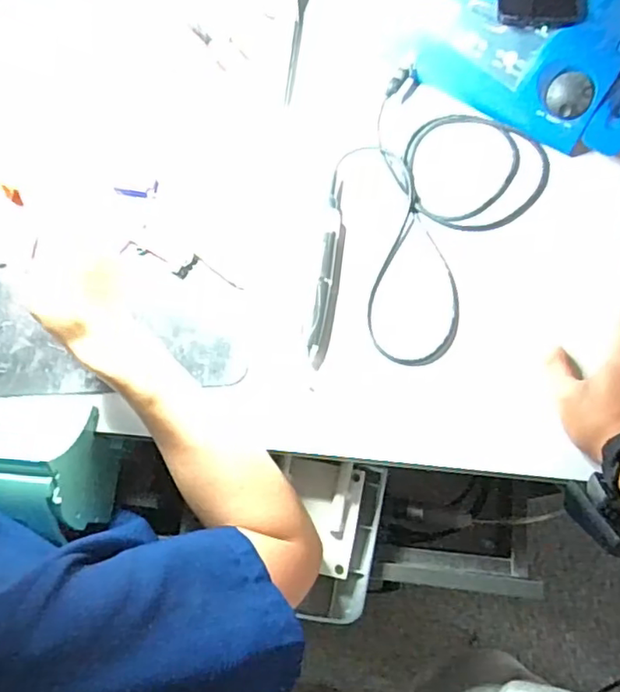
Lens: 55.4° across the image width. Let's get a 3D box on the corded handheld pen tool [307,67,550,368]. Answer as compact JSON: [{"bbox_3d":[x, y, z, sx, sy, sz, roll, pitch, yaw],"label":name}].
[{"bbox_3d":[0.098,-0.116,0.569,0.181,0.018,0.317,28,76,10],"label":"corded handheld pen tool"}]

